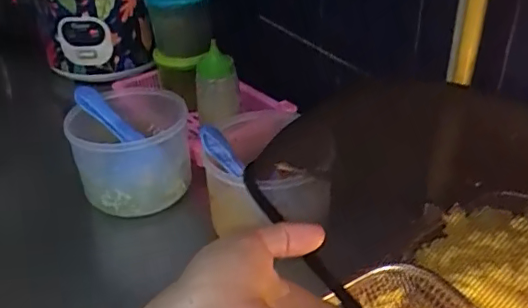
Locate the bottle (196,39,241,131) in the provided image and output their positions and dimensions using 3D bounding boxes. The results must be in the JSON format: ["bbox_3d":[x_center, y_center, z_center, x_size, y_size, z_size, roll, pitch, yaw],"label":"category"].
[{"bbox_3d":[-0.072,-0.098,0.889,0.063,0.198,0.049,-11,59,-13],"label":"bottle"}]

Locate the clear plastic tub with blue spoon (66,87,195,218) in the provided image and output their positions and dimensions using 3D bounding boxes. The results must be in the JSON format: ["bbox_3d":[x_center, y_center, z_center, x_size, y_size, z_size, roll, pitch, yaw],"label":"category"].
[{"bbox_3d":[-0.190,-0.010,0.811,0.157,0.128,0.179,-6,34,-5],"label":"clear plastic tub with blue spoon"}]

